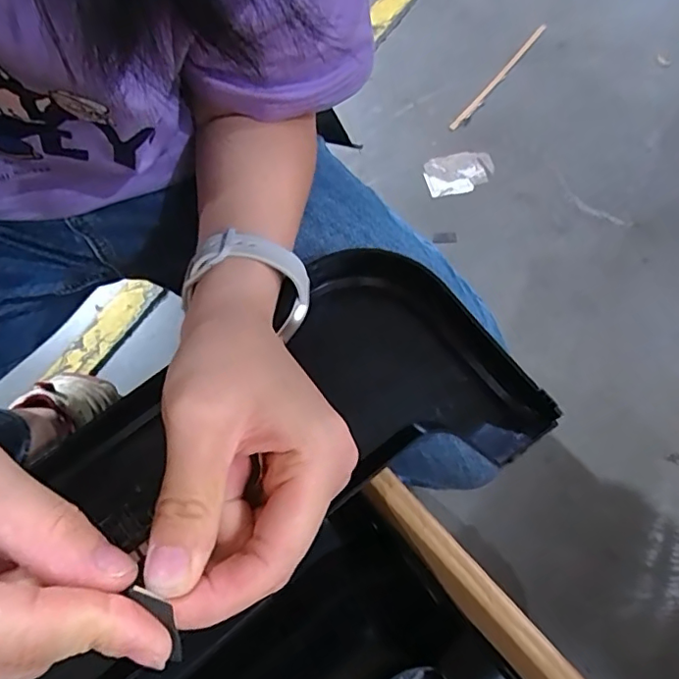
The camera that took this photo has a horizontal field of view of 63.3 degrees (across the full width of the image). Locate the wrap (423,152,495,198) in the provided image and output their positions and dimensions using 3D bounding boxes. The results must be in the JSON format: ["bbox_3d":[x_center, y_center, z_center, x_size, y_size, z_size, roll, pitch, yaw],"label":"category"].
[{"bbox_3d":[0.174,-0.241,0.803,0.097,0.012,0.062,-13,70,-4],"label":"wrap"}]

